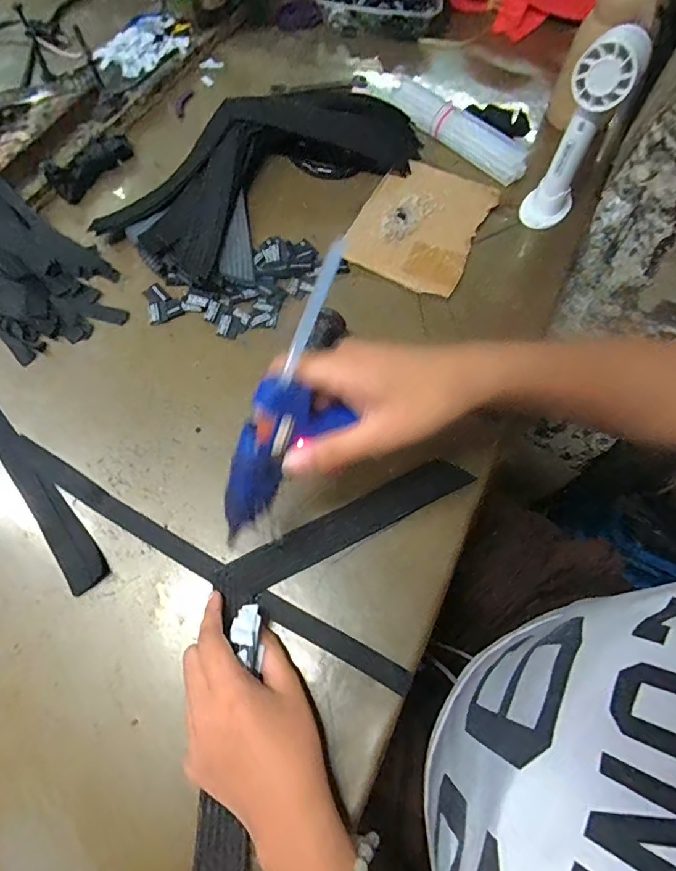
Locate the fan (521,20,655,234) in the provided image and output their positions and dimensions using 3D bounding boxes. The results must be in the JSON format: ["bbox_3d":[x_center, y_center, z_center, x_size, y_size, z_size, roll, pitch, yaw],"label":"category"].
[{"bbox_3d":[0.227,-0.283,0.452,0.052,0.155,0.049,25,68,8],"label":"fan"}]

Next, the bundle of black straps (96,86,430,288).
[{"bbox_3d":[-0.071,-0.290,0.511,0.204,0.041,0.338,35,70,11],"label":"bundle of black straps"}]

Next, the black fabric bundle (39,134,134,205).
[{"bbox_3d":[-0.275,-0.302,0.525,0.040,0.023,0.103,30,69,10],"label":"black fabric bundle"}]

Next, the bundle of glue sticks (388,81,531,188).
[{"bbox_3d":[0.139,-0.356,0.553,0.031,0.032,0.186,-41,75,-18],"label":"bundle of glue sticks"}]

